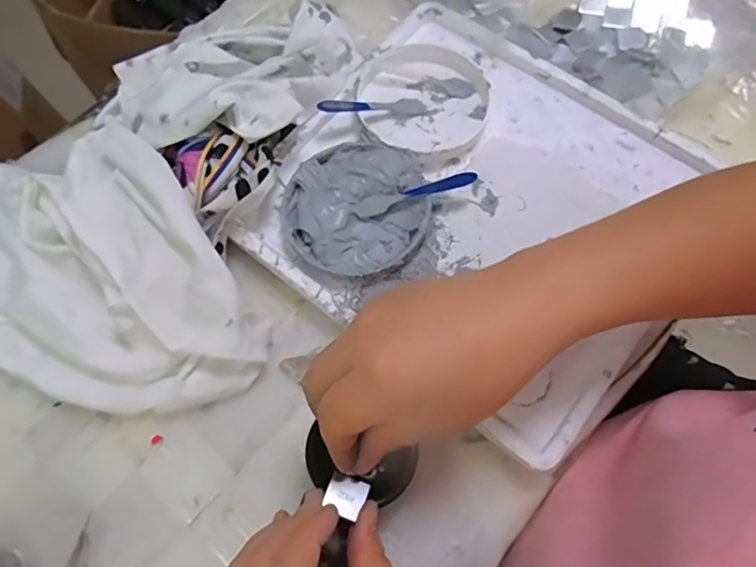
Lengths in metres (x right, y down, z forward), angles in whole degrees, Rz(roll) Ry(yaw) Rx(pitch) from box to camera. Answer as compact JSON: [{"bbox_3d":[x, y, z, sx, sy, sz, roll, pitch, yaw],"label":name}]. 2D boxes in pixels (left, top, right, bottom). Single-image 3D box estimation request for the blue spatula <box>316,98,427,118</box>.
[{"bbox_3d":[-0.004,-0.131,0.406,0.081,0.006,0.016,-5,70,-19],"label":"blue spatula"}]

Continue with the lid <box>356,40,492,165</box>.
[{"bbox_3d":[0.034,-0.139,0.413,0.093,0.013,0.101,0,70,1],"label":"lid"}]

